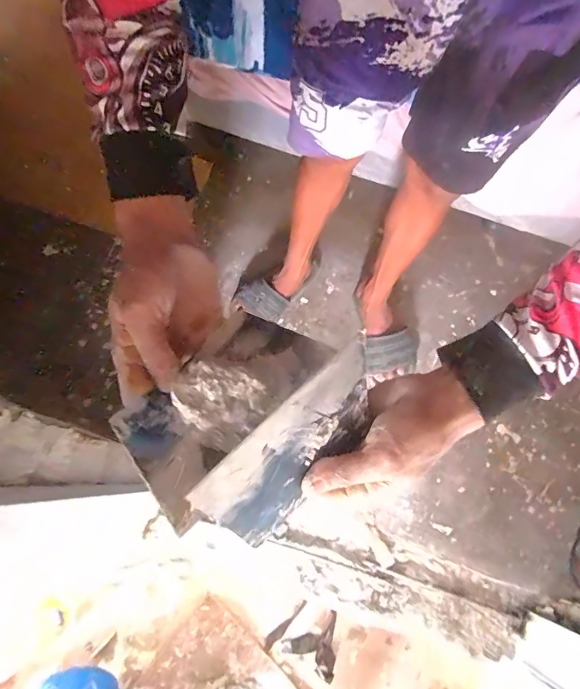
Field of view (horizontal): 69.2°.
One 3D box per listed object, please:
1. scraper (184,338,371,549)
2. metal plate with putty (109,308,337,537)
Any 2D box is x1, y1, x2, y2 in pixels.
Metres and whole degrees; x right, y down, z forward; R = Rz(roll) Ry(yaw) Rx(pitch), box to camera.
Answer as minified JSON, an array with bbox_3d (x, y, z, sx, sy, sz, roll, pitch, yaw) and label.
[{"bbox_3d":[0.007,0.069,0.277,0.135,0.095,0.004,-41,46,-23],"label":"scraper"},{"bbox_3d":[-0.049,0.031,0.275,0.090,0.025,0.139,27,62,30],"label":"metal plate with putty"}]

